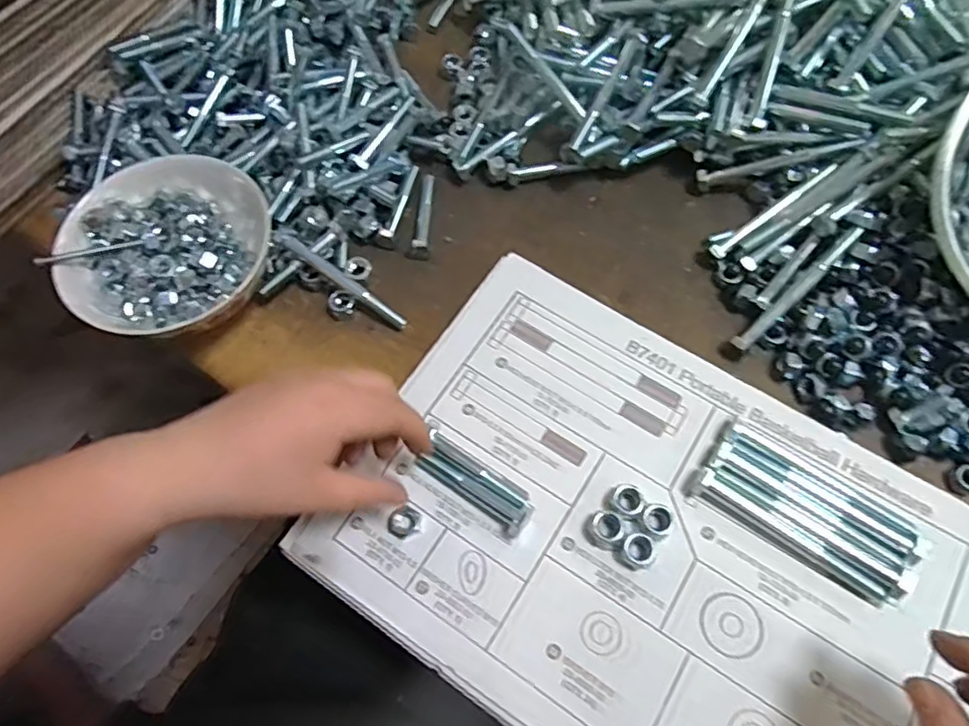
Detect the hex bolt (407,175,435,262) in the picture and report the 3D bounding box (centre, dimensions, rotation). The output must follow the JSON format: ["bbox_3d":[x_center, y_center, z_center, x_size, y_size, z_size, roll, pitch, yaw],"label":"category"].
[{"bbox_3d":[-0.047,-0.112,0.446,0.015,0.015,0.073,0,66,3],"label":"hex bolt"}]

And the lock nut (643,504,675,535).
[{"bbox_3d":[0.096,0.086,0.334,0.017,0.008,0.015,7,67,6],"label":"lock nut"}]

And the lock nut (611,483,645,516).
[{"bbox_3d":[0.080,0.077,0.338,0.017,0.009,0.017,-1,66,2],"label":"lock nut"}]

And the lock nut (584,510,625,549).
[{"bbox_3d":[0.066,0.090,0.331,0.019,0.011,0.018,-1,66,2],"label":"lock nut"}]

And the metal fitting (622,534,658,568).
[{"bbox_3d":[0.084,0.100,0.327,0.018,0.009,0.017,-1,66,2],"label":"metal fitting"}]

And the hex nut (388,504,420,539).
[{"bbox_3d":[-0.044,0.088,0.336,0.017,0.005,0.015,-31,69,-10],"label":"hex nut"}]

